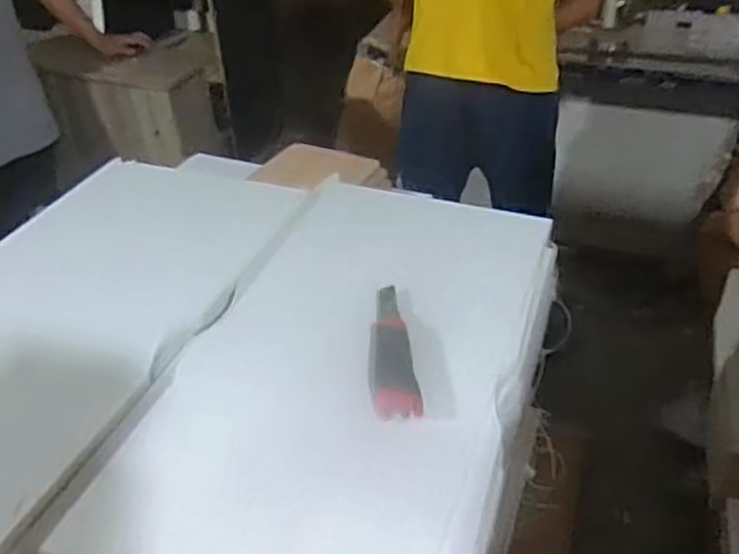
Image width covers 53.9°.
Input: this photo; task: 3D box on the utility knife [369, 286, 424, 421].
[{"bbox_3d":[0.018,0.070,0.708,0.043,0.018,0.171,-5,38,-4],"label":"utility knife"}]

